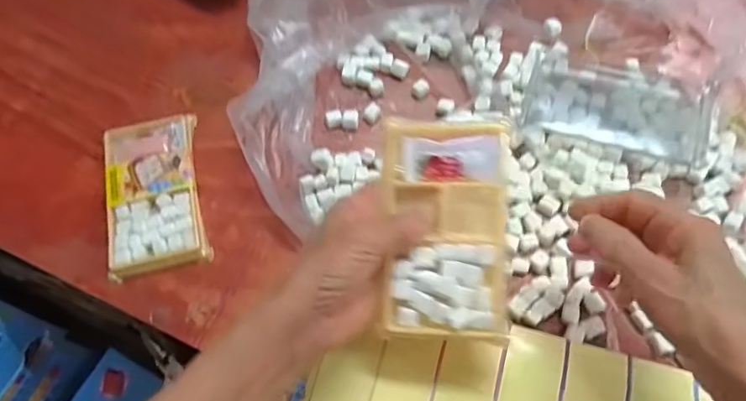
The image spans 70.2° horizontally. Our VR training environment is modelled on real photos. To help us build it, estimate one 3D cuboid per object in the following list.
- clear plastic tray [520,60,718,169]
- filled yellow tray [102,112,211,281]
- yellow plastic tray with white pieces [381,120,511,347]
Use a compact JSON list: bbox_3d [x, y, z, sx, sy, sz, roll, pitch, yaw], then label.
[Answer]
[{"bbox_3d":[0.203,-0.081,0.440,0.137,0.023,0.089,20,67,13],"label":"clear plastic tray"},{"bbox_3d":[-0.176,-0.008,0.426,0.071,0.014,0.131,-13,64,-2],"label":"filled yellow tray"},{"bbox_3d":[0.045,0.018,0.327,0.074,0.014,0.134,1,86,12],"label":"yellow plastic tray with white pieces"}]

